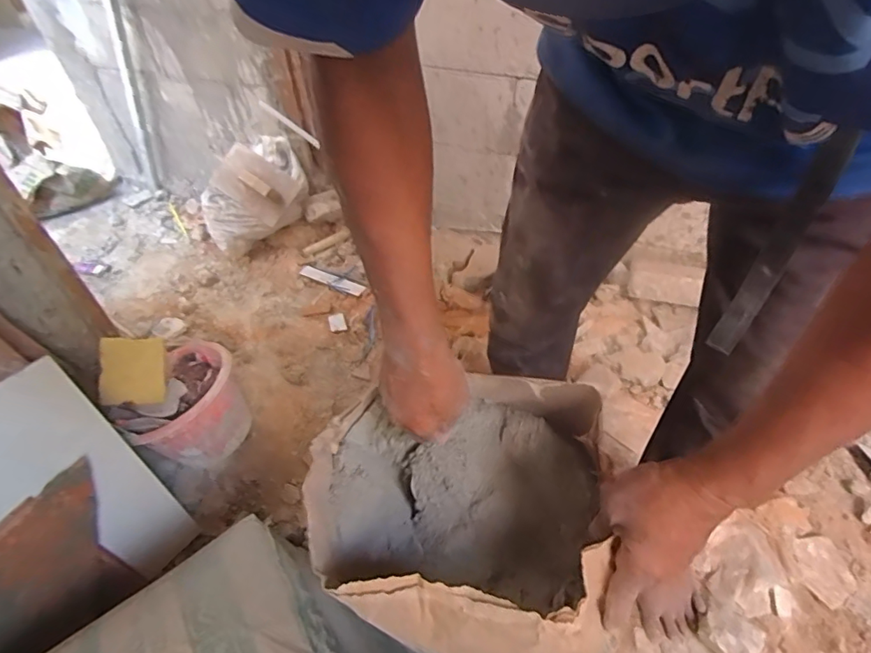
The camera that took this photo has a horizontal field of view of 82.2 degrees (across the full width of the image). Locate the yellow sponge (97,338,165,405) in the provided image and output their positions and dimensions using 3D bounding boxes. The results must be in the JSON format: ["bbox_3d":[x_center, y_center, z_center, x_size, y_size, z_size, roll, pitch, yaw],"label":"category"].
[{"bbox_3d":[-0.582,0.084,0.958,0.107,0.024,0.125,3,77,-37],"label":"yellow sponge"}]

